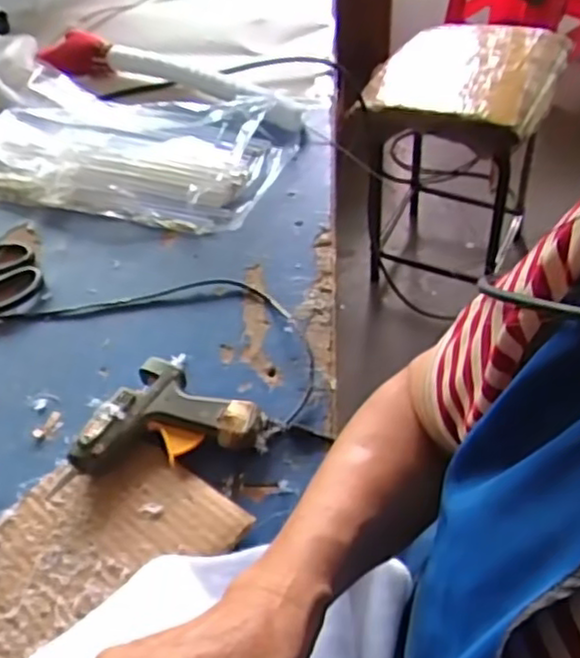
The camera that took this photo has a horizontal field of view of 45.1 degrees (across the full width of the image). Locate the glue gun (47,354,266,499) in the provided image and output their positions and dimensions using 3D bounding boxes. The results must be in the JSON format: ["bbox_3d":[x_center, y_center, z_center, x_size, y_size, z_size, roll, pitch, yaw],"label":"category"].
[{"bbox_3d":[-0.101,0.082,0.522,0.110,0.033,0.136,32,59,31],"label":"glue gun"}]

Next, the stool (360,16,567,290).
[{"bbox_3d":[0.307,-0.309,1.340,0.304,0.436,0.272,11,50,16],"label":"stool"}]

